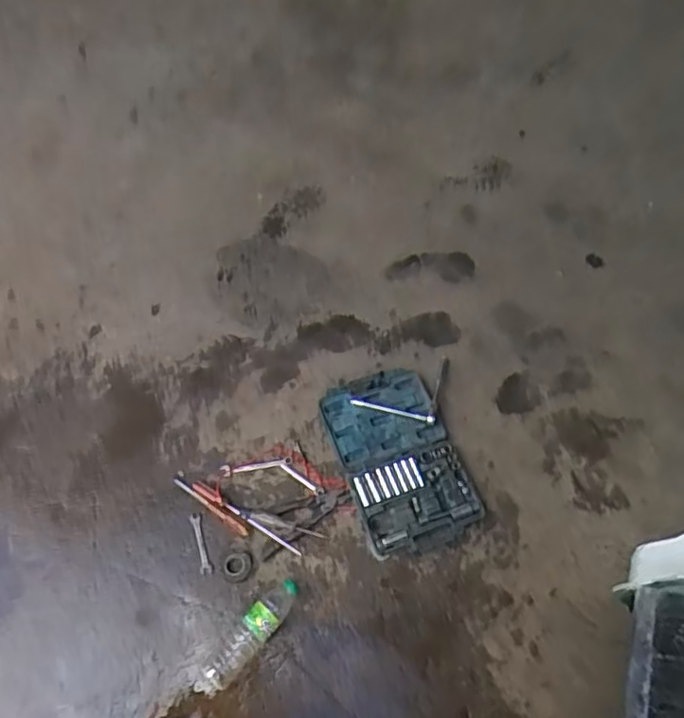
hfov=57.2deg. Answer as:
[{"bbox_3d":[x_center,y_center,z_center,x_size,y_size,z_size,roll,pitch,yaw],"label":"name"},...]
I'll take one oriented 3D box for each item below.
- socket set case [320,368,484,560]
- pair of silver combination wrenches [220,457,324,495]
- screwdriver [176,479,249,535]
[{"bbox_3d":[0.124,0.210,1.347,0.249,0.039,0.390,-18,66,-11],"label":"socket set case"},{"bbox_3d":[-0.146,0.239,1.356,0.222,0.029,0.073,9,63,4],"label":"pair of silver combination wrenches"},{"bbox_3d":[-0.277,0.313,1.322,0.191,0.017,0.019,32,67,15],"label":"screwdriver"}]

